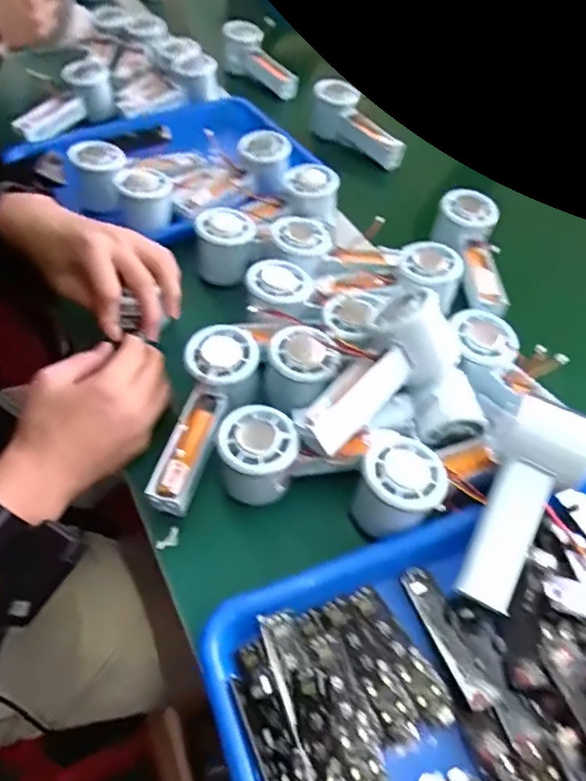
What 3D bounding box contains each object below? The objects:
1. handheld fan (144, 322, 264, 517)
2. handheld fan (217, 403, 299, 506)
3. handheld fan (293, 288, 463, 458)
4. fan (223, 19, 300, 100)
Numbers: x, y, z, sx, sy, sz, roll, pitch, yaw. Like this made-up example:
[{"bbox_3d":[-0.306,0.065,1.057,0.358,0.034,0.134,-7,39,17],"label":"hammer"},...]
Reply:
[{"bbox_3d":[-0.073,0.019,0.440,0.059,0.047,0.156,18,65,9],"label":"handheld fan"},{"bbox_3d":[-0.027,0.052,0.422,0.054,0.057,0.057,-11,53,-13],"label":"handheld fan"},{"bbox_3d":[0.063,-0.012,0.426,0.147,0.056,0.062,-42,64,-17],"label":"handheld fan"},{"bbox_3d":[-0.051,-0.518,0.889,0.153,0.052,0.059,44,58,5],"label":"fan"}]

